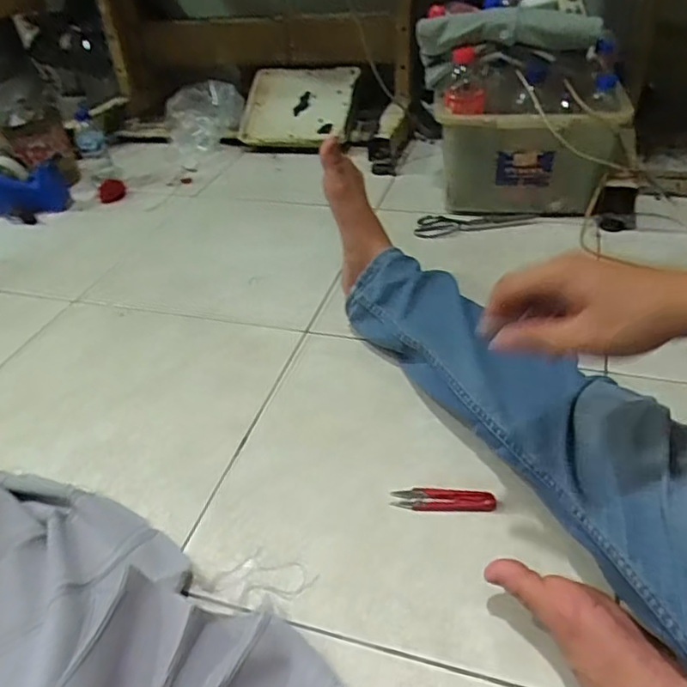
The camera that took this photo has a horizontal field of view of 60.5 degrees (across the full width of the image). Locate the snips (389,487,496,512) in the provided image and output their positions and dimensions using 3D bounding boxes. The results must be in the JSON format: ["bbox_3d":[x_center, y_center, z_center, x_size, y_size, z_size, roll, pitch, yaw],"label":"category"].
[{"bbox_3d":[0.103,0.162,0.607,0.102,0.008,0.024,0,39,7],"label":"snips"}]

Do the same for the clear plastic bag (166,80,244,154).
[{"bbox_3d":[-0.356,-0.575,1.496,0.256,0.159,0.039,1,24,21],"label":"clear plastic bag"}]

